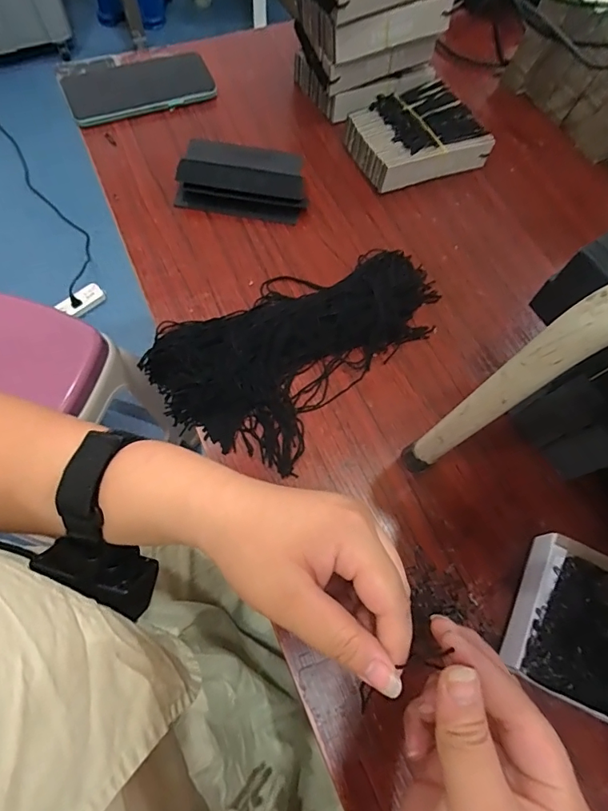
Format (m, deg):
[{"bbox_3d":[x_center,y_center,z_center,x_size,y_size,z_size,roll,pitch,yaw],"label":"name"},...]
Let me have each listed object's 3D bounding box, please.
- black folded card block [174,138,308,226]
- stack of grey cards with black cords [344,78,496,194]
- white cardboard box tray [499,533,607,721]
[{"bbox_3d":[-0.061,-0.236,0.479,0.126,0.024,0.087,10,67,2],"label":"black folded card block"},{"bbox_3d":[0.118,-0.292,0.505,0.132,0.039,0.108,-22,70,-12],"label":"stack of grey cards with black cords"},{"bbox_3d":[0.201,0.154,0.321,0.108,0.028,0.102,25,68,8],"label":"white cardboard box tray"}]

